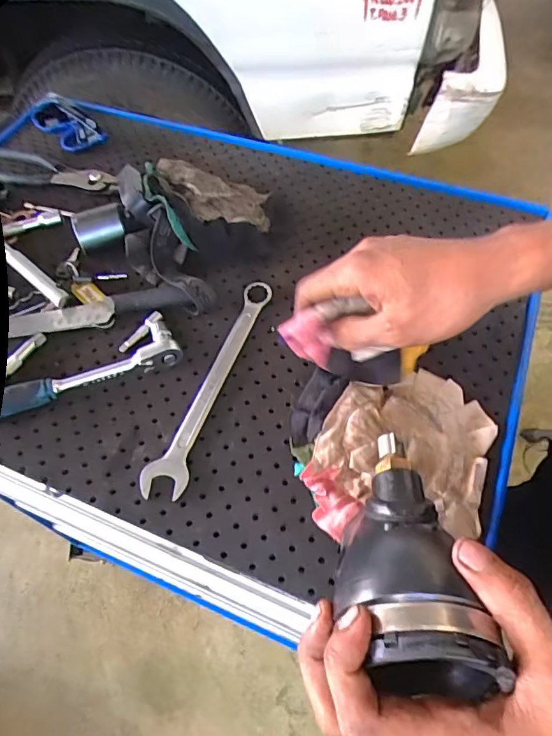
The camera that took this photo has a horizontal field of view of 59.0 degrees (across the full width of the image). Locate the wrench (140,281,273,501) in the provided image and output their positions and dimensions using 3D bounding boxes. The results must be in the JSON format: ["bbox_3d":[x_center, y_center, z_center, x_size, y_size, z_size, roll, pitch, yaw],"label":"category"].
[{"bbox_3d":[-0.056,0.008,0.438,0.033,0.011,0.224,16,59,12],"label":"wrench"}]

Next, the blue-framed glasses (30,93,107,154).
[{"bbox_3d":[-0.271,-0.318,0.633,0.048,0.027,0.130,-38,64,-21],"label":"blue-framed glasses"}]

